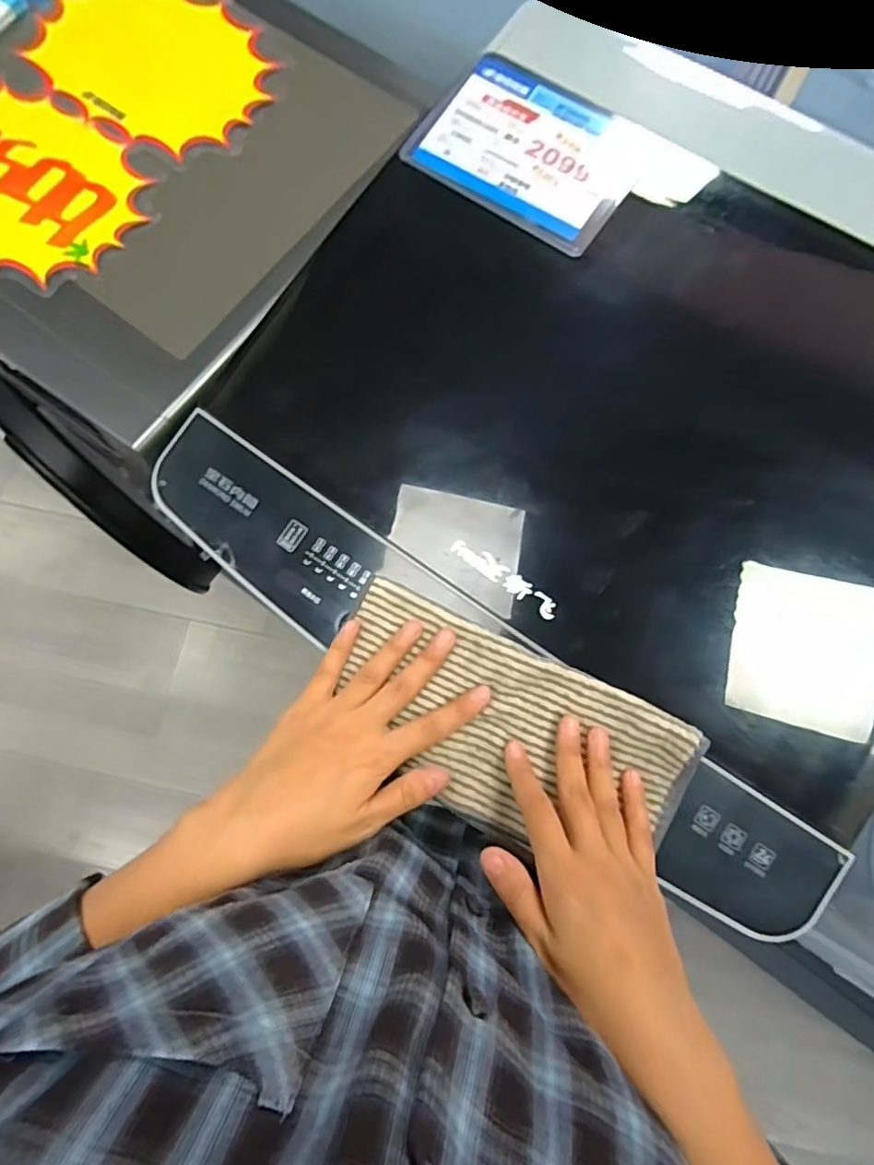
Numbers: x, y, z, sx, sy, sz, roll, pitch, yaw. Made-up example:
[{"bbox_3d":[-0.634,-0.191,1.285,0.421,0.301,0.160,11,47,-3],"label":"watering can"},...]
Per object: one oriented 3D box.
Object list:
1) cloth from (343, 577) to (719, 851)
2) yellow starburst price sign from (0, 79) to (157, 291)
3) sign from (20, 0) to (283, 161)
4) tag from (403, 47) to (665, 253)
[{"bbox_3d":[0.039,0.093,0.353,0.222,0.016,0.109,25,87,9],"label":"cloth"},{"bbox_3d":[-0.378,-0.362,0.509,0.247,0.009,0.156,31,76,9],"label":"yellow starburst price sign"},{"bbox_3d":[-0.269,-0.502,0.545,0.247,0.009,0.171,28,79,10],"label":"sign"},{"bbox_3d":[0.067,-0.318,0.417,0.159,0.007,0.119,34,82,9],"label":"tag"}]

